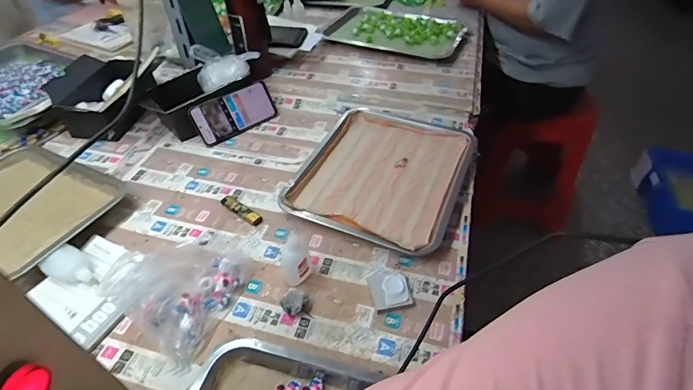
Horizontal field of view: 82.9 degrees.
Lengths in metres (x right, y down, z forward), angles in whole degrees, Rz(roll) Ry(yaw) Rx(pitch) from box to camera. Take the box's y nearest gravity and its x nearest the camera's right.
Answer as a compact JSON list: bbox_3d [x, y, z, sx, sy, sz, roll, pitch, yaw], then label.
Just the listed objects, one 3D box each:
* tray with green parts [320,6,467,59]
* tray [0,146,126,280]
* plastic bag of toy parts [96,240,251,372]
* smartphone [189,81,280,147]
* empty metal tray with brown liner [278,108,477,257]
[{"bbox_3d":[0.118,-0.428,1.024,0.352,0.032,0.208,19,48,18],"label":"tray with green parts"},{"bbox_3d":[-0.521,0.012,0.625,0.303,0.028,0.211,23,50,21],"label":"tray"},{"bbox_3d":[-0.196,0.103,0.492,0.107,0.097,0.153,25,50,23],"label":"plastic bag of toy parts"},{"bbox_3d":[-0.219,-0.163,0.776,0.161,0.079,0.009,-32,18,-26],"label":"smartphone"},{"bbox_3d":[0.069,-0.039,0.685,0.257,0.038,0.313,19,48,18],"label":"empty metal tray with brown liner"}]

